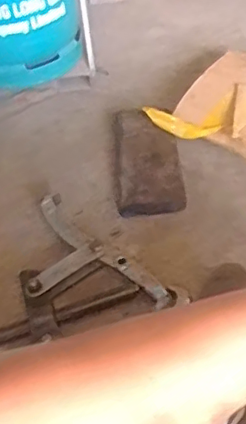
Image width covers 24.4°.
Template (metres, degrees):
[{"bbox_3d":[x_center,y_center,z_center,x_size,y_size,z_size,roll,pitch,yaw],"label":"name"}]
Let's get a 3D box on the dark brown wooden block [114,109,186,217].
[{"bbox_3d":[0.047,-0.103,1.129,0.126,0.042,0.296,-5,45,2],"label":"dark brown wooden block"}]

